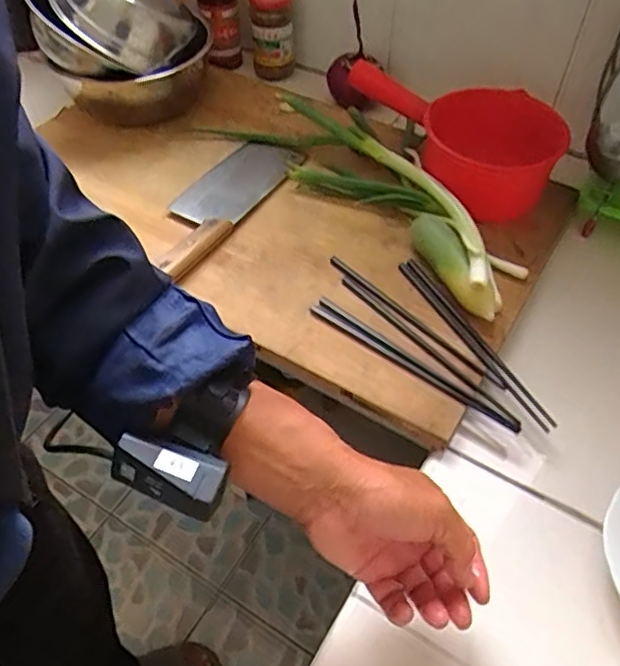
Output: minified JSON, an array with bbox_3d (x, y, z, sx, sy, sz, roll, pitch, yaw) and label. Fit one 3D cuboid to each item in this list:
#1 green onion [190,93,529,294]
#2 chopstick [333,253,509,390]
[{"bbox_3d":[0.069,-0.194,0.732,0.137,0.057,0.451,-35,60,-22],"label":"green onion"},{"bbox_3d":[0.107,-0.015,0.629,0.013,0.004,0.232,-39,61,-24],"label":"chopstick"}]

